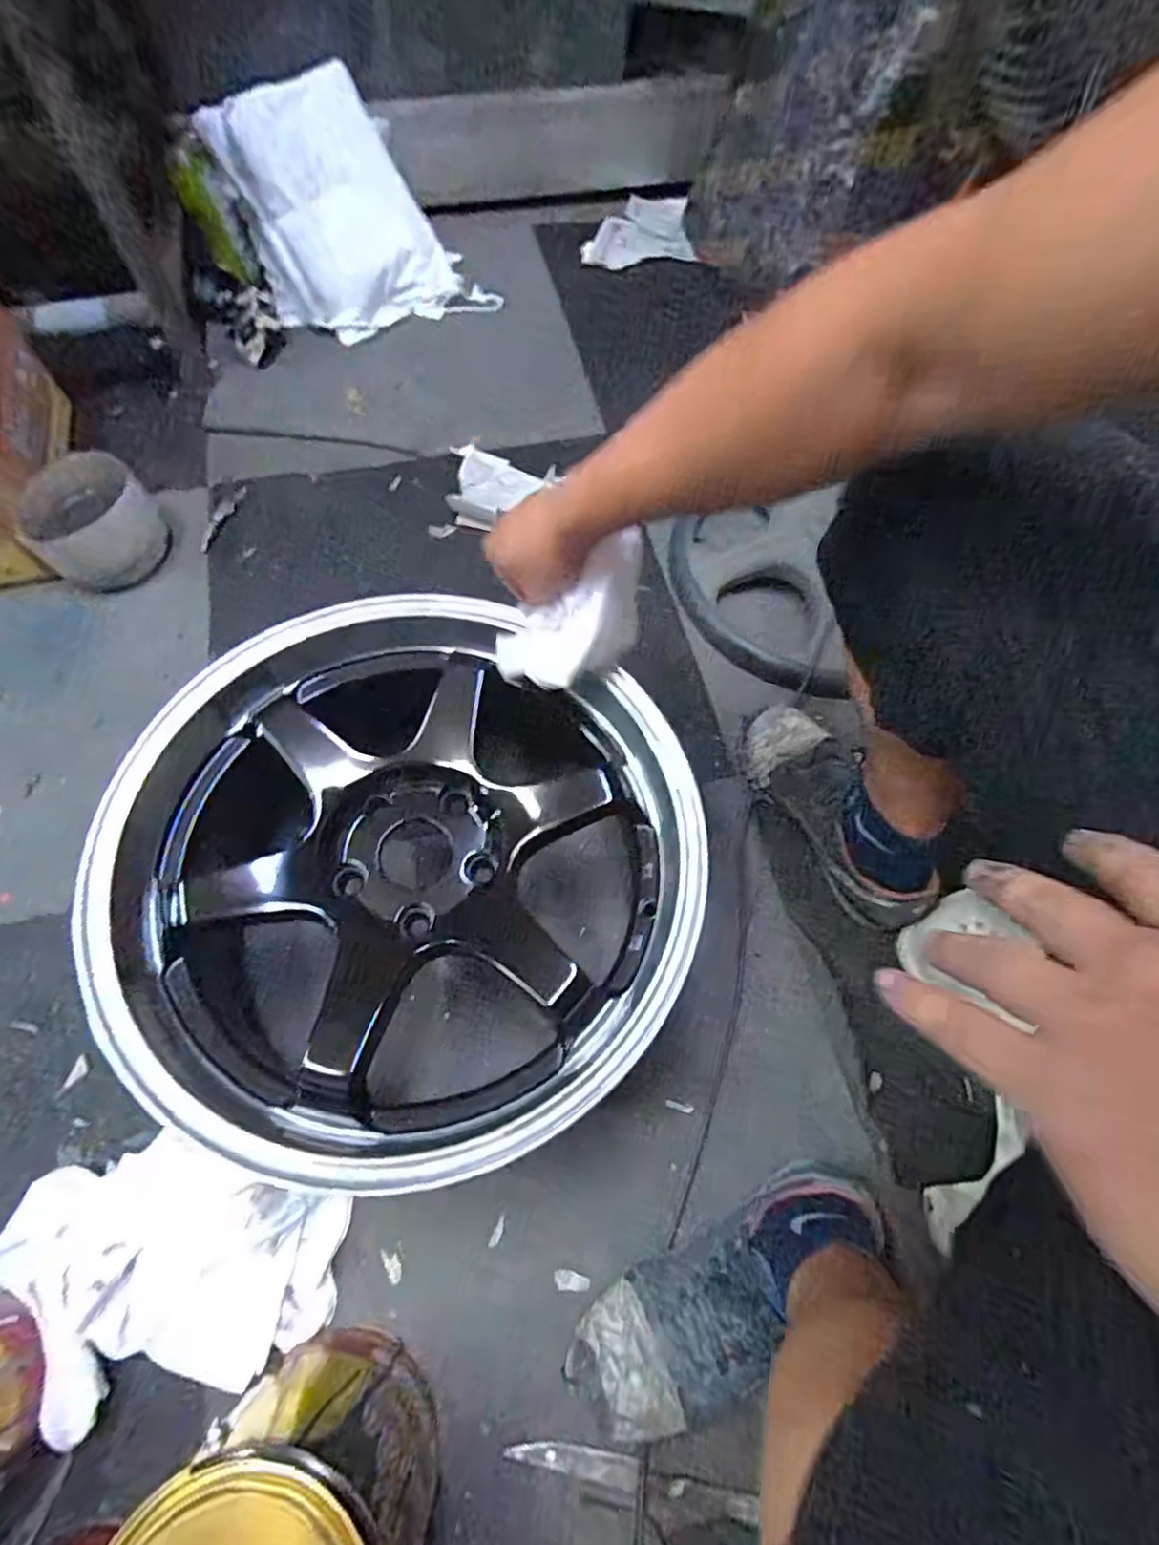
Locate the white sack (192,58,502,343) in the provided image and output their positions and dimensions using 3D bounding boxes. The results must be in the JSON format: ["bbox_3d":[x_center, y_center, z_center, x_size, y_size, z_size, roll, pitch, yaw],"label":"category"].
[{"bbox_3d":[-0.359,-0.900,1.027,0.341,0.249,0.257,-26,69,-13],"label":"white sack"}]

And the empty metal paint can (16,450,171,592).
[{"bbox_3d":[-0.605,-0.310,0.815,0.139,0.090,0.148,1,66,-2],"label":"empty metal paint can"}]

